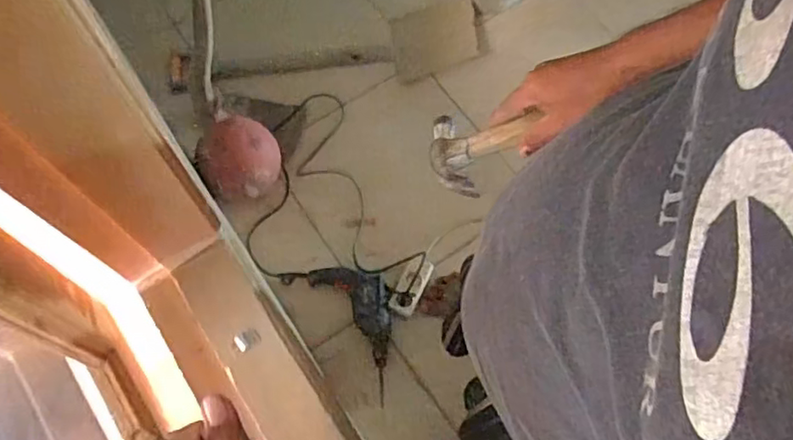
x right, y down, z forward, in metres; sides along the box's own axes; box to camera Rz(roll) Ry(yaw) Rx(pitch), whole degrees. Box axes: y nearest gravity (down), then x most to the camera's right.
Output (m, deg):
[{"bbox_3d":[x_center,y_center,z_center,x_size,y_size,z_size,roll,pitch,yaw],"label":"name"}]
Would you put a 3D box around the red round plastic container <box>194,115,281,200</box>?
[{"bbox_3d":[-0.384,-0.158,1.518,0.172,0.114,0.204,18,71,9],"label":"red round plastic container"}]

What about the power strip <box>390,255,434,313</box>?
[{"bbox_3d":[0.037,0.154,1.448,0.058,0.038,0.135,25,69,9],"label":"power strip"}]

